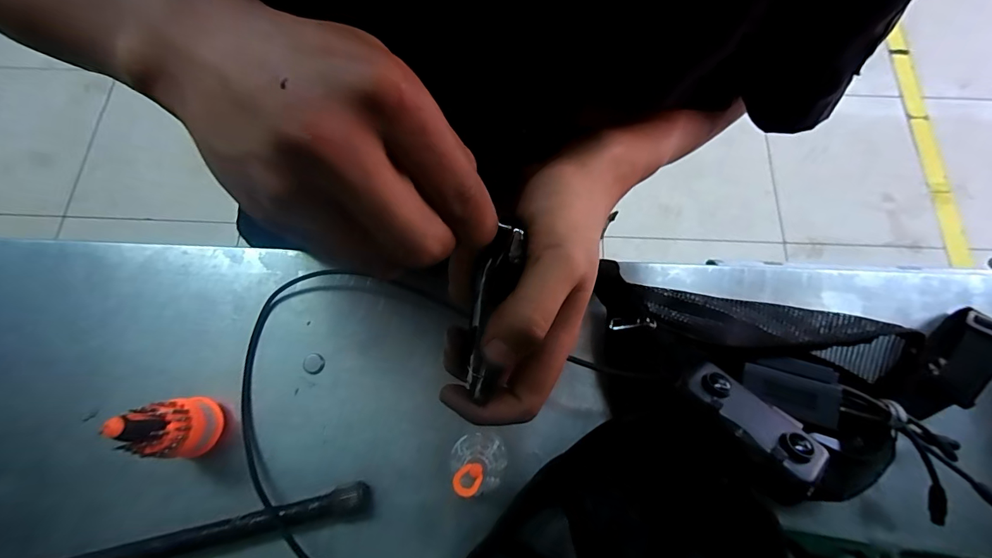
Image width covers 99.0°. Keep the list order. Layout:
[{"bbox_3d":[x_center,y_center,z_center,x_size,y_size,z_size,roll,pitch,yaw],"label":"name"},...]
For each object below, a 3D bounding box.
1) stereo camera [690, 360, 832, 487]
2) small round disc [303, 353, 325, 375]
[{"bbox_3d":[0.185,0.097,0.303,0.034,0.017,0.093,-40,58,-12],"label":"stereo camera"},{"bbox_3d":[-0.181,0.084,0.420,0.020,0.004,0.020,0,74,0],"label":"small round disc"}]

